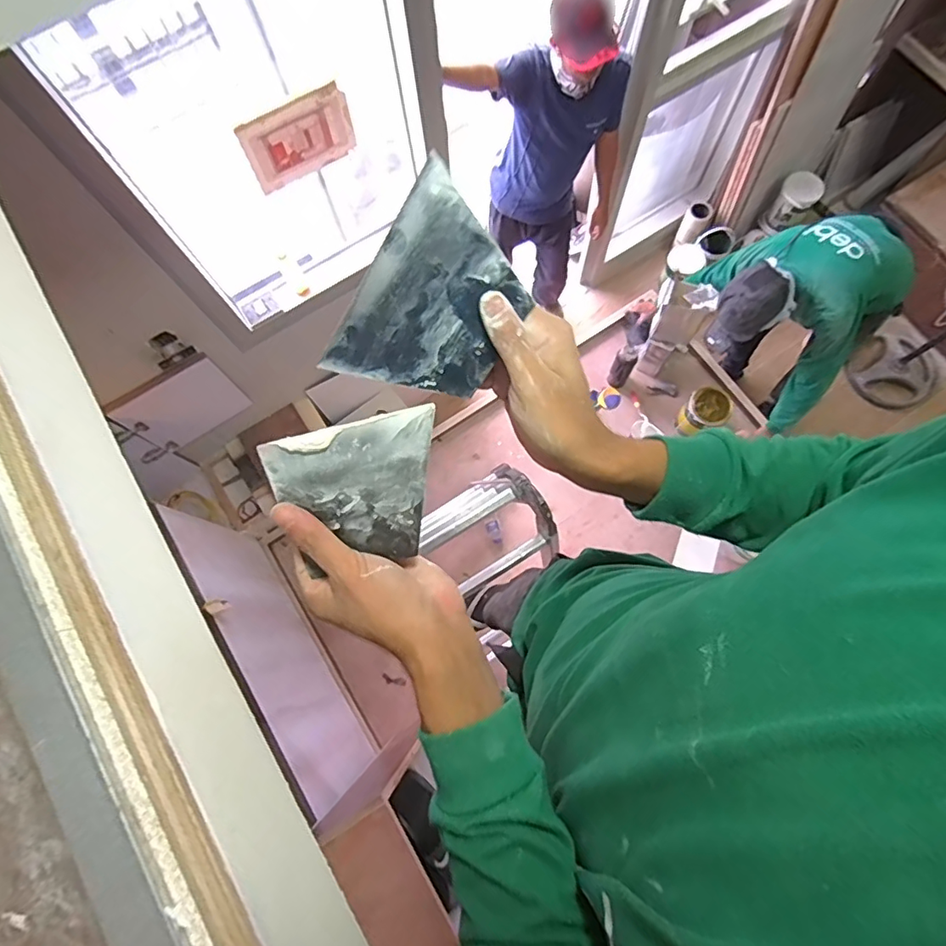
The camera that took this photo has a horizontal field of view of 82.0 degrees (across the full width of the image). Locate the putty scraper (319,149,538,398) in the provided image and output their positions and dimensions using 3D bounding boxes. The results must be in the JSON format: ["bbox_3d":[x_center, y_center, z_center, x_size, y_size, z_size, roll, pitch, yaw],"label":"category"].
[{"bbox_3d":[-0.022,-0.106,0.349,0.097,0.006,0.133,29,115,-15],"label":"putty scraper"}]

